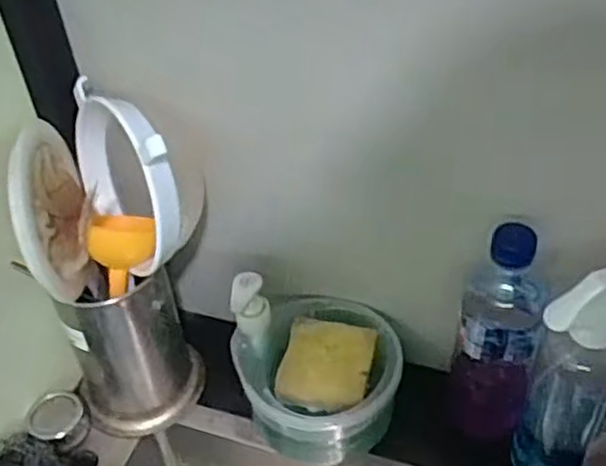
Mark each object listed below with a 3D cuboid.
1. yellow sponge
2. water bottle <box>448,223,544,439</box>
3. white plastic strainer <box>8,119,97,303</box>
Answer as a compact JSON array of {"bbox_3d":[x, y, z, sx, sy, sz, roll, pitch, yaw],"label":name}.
[{"bbox_3d":[0.023,0.116,0.631,0.077,0.027,0.080,7,42,14],"label":"yellow sponge"},{"bbox_3d":[0.162,0.079,0.584,0.064,0.216,0.072,11,44,18],"label":"water bottle"},{"bbox_3d":[-0.192,-0.018,0.551,0.017,0.139,0.118,-9,3,5],"label":"white plastic strainer"}]

